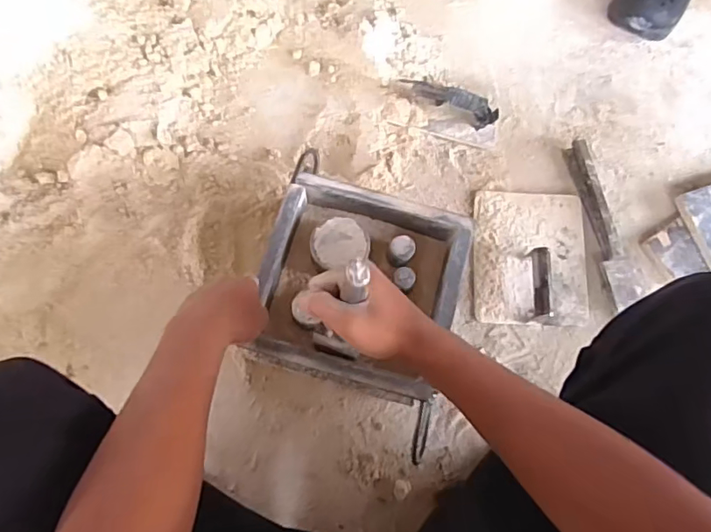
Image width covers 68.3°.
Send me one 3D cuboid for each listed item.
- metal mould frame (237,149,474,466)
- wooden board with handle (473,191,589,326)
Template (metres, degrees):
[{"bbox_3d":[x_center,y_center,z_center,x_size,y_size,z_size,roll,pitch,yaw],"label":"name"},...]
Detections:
[{"bbox_3d":[0.006,0.028,0.695,0.244,0.119,0.342,14,74,2],"label":"metal mould frame"},{"bbox_3d":[0.264,-0.021,0.765,0.165,0.052,0.205,2,74,-1],"label":"wooden board with handle"}]

